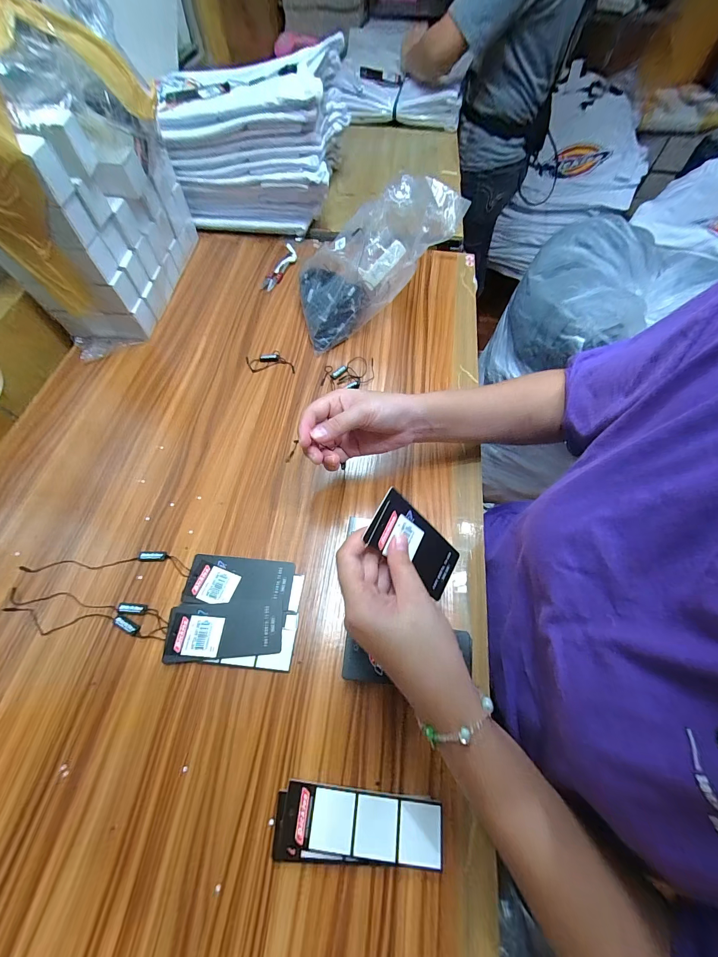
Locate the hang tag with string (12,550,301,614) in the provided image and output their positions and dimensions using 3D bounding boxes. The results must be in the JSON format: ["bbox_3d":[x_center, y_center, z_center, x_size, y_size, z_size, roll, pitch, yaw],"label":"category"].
[{"bbox_3d":[-0.203,0.101,0.346,0.266,0.005,0.048,4,63,2],"label":"hang tag with string"}]

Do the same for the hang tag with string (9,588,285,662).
[{"bbox_3d":[-0.210,0.143,0.323,0.267,0.007,0.054,2,63,0],"label":"hang tag with string"}]

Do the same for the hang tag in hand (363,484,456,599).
[{"bbox_3d":[0.048,0.056,0.277,0.008,0.106,0.047,7,60,54],"label":"hang tag in hand"}]

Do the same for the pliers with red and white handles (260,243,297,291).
[{"bbox_3d":[-0.137,-0.378,0.589,0.033,0.009,0.127,16,64,8],"label":"pliers with red and white handles"}]

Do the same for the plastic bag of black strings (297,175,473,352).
[{"bbox_3d":[0.015,-0.316,0.477,0.258,0.106,0.149,-33,61,26],"label":"plastic bag of black strings"}]

